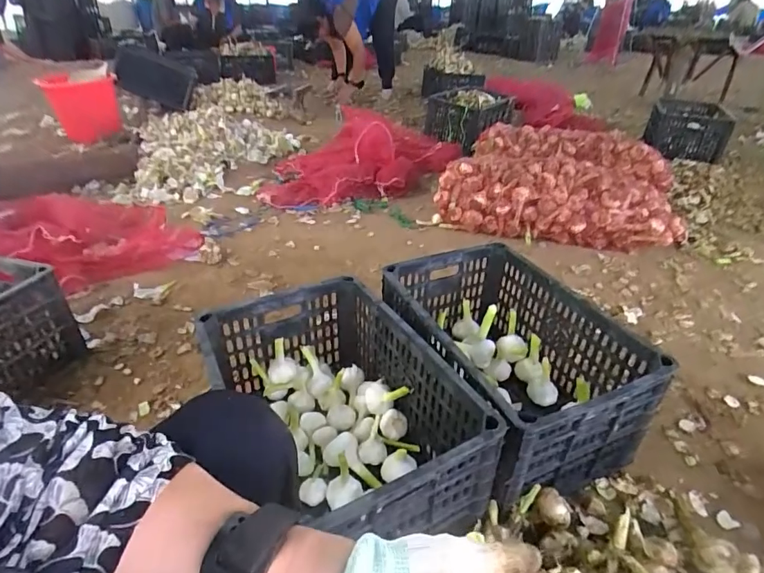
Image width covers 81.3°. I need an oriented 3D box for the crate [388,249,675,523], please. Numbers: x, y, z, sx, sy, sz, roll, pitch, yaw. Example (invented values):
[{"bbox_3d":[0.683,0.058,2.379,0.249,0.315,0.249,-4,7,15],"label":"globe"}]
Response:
[{"bbox_3d":[0.218,0.140,0.820,0.299,0.250,0.438,-13,37,-21],"label":"crate"}]

